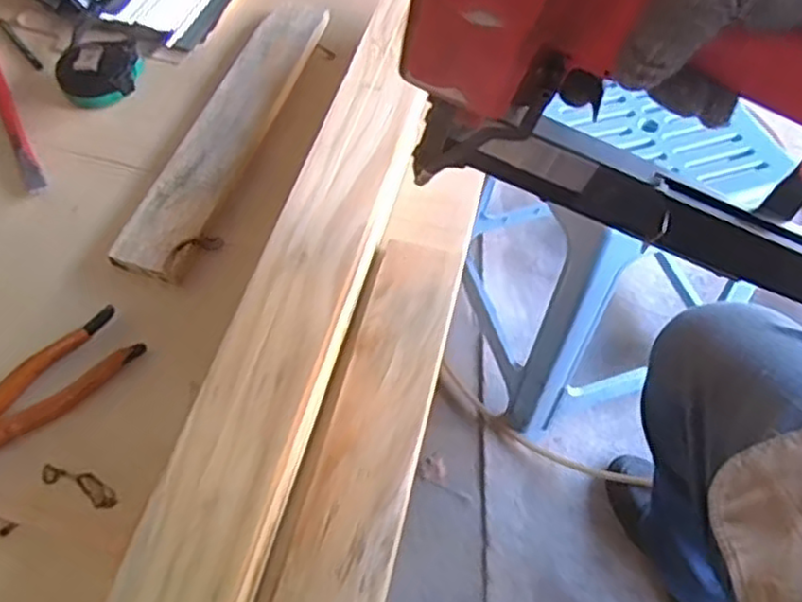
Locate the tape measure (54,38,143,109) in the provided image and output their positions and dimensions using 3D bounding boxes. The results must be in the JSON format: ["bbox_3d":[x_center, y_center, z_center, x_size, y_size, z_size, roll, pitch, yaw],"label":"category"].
[{"bbox_3d":[-0.284,-0.219,0.653,0.078,0.034,0.060,-22,60,-13],"label":"tape measure"}]

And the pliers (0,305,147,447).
[{"bbox_3d":[-0.274,0.082,0.478,0.047,0.016,0.197,38,65,22],"label":"pliers"}]

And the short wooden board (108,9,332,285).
[{"bbox_3d":[-0.153,-0.158,0.625,0.061,0.026,0.332,15,58,10],"label":"short wooden board"}]

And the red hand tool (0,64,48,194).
[{"bbox_3d":[-0.369,-0.185,0.643,0.016,0.012,0.239,-26,60,-15],"label":"red hand tool"}]

